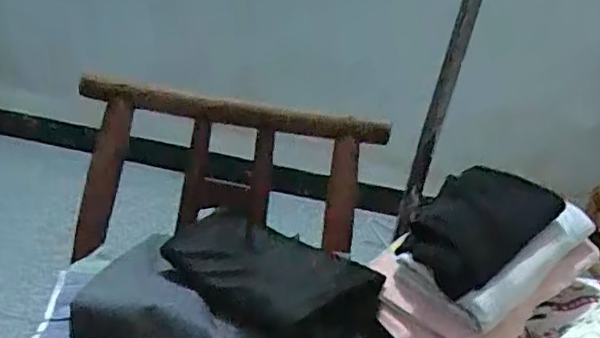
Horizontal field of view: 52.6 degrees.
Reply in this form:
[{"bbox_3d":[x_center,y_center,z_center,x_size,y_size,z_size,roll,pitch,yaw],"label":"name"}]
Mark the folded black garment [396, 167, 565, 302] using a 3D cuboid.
[{"bbox_3d":[0.198,0.059,0.654,0.162,0.085,0.090,-12,32,-39],"label":"folded black garment"}]

